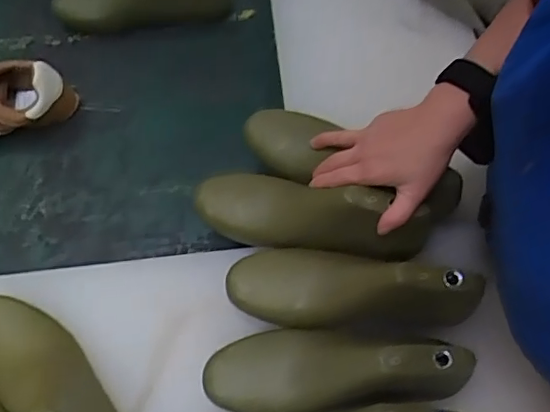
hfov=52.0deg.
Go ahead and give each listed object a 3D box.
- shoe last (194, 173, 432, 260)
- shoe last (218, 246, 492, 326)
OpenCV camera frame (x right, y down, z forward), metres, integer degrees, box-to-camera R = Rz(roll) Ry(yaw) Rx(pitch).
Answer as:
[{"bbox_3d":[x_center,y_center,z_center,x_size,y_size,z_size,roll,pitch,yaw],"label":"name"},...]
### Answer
[{"bbox_3d":[0.033,0.003,0.549,0.225,0.074,0.071,9,66,11],"label":"shoe last"},{"bbox_3d":[0.070,0.068,0.515,0.228,0.070,0.077,4,66,3],"label":"shoe last"}]

